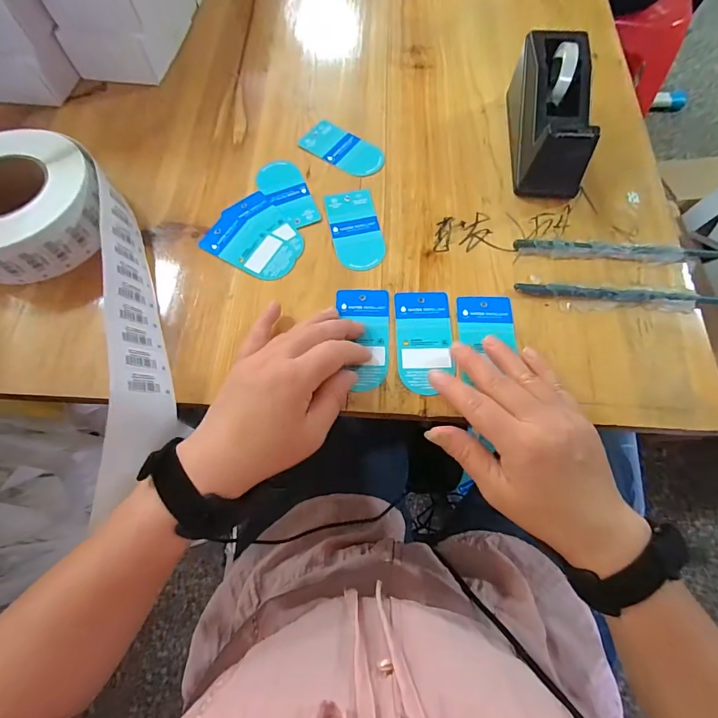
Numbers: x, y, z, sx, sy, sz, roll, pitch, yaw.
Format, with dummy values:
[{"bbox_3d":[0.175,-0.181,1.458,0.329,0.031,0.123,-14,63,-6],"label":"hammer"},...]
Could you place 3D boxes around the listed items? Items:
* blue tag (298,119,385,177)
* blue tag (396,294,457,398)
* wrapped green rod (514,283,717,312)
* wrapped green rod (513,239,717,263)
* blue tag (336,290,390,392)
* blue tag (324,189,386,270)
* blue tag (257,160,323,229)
[{"bbox_3d":[-0.017,-0.224,0.425,0.093,0.004,0.047,35,72,15],"label":"blue tag"},{"bbox_3d":[0.055,-0.016,0.337,0.046,0.004,0.093,-1,67,1],"label":"blue tag"},{"bbox_3d":[0.251,-0.049,0.342,0.221,0.008,0.021,5,67,4],"label":"wrapped green rod"},{"bbox_3d":[0.255,-0.098,0.362,0.218,0.008,0.019,4,67,3],"label":"wrapped green rod"},{"bbox_3d":[0.004,-0.019,0.340,0.045,0.005,0.094,-2,69,2],"label":"blue tag"},{"bbox_3d":[-0.003,-0.127,0.385,0.046,0.004,0.094,-11,67,-3],"label":"blue tag"},{"bbox_3d":[-0.073,-0.169,0.404,0.042,0.004,0.095,-23,68,-8],"label":"blue tag"}]

